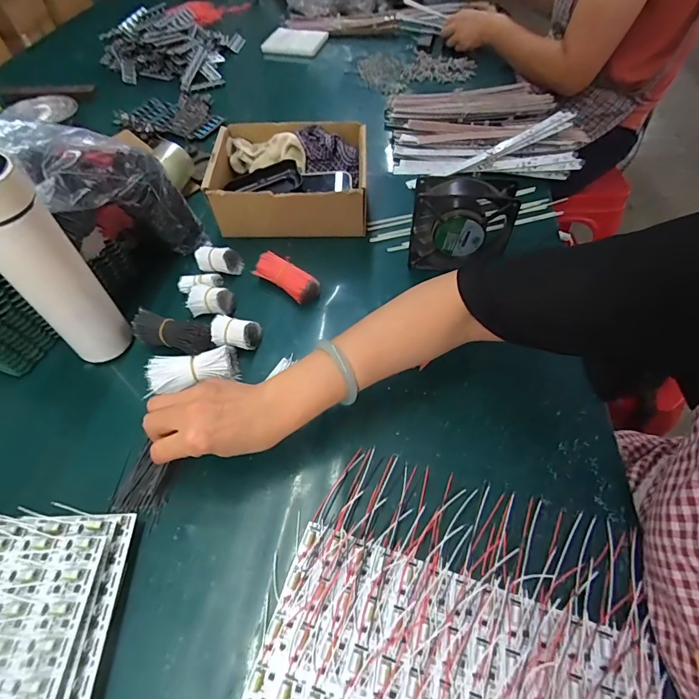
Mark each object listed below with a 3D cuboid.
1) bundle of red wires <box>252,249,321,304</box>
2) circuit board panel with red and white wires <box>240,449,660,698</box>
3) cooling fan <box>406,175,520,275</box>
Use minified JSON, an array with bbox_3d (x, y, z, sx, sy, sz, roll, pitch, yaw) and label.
[{"bbox_3d":[-0.081,-0.095,0.533,0.088,0.023,0.038,32,61,19],"label":"bundle of red wires"},{"bbox_3d":[0.075,0.251,0.300,0.284,0.014,0.323,16,57,10],"label":"circuit board panel with red and white wires"},{"bbox_3d":[0.135,-0.152,0.517,0.124,0.127,0.040,3,55,2],"label":"cooling fan"}]

